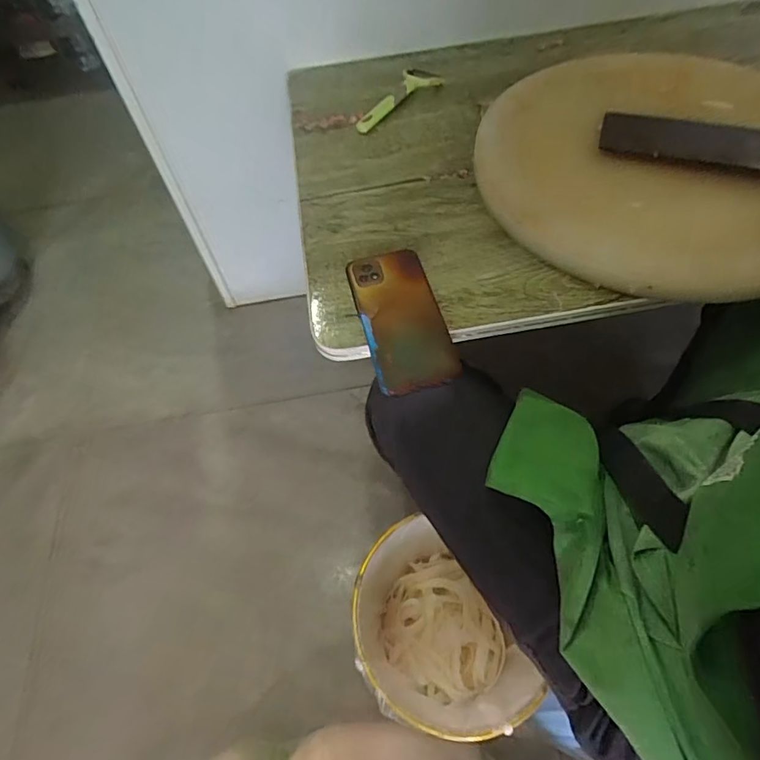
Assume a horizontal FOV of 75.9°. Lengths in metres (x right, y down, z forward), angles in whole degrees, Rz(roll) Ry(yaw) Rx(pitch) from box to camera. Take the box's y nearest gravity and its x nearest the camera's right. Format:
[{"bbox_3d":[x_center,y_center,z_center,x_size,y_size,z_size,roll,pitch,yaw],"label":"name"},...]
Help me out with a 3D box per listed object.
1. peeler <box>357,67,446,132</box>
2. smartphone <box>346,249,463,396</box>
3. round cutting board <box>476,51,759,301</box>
[{"bbox_3d":[0.023,-0.401,0.684,0.043,0.020,0.176,32,66,22],"label":"peeler"},{"bbox_3d":[0.021,-0.065,0.471,0.078,0.013,0.163,-14,58,-4],"label":"smartphone"},{"bbox_3d":[0.309,-0.260,0.542,0.381,0.046,0.406,-2,59,4],"label":"round cutting board"}]

